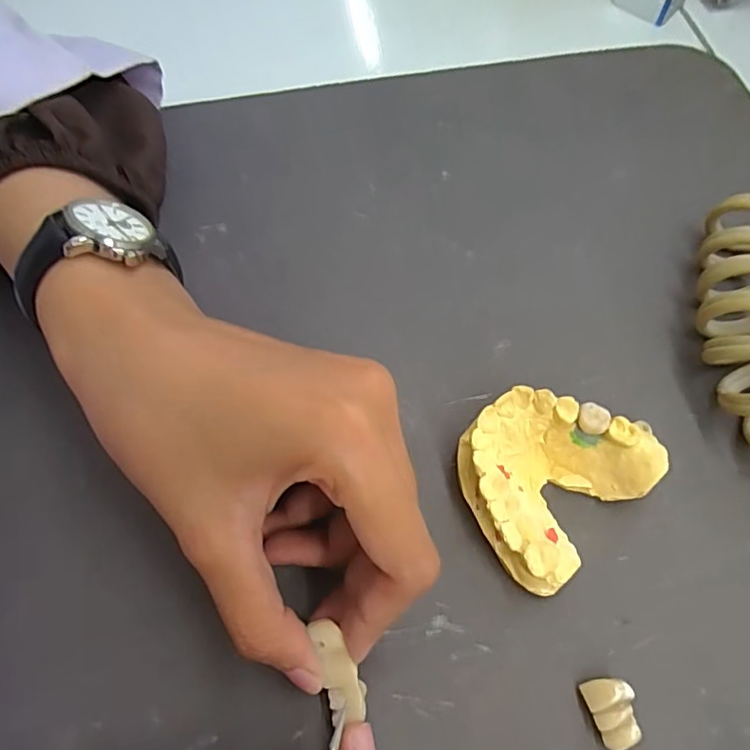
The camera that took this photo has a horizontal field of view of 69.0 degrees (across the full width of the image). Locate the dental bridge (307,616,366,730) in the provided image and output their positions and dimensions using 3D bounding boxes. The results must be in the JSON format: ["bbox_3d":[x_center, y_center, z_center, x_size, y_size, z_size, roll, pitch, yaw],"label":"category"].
[{"bbox_3d":[-0.012,0.091,0.167,0.012,0.006,0.029,-22,90,-9],"label":"dental bridge"}]

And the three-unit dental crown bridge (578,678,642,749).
[{"bbox_3d":[0.075,0.107,0.172,0.013,0.009,0.020,-16,67,-7],"label":"three-unit dental crown bridge"}]

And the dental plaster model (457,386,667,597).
[{"bbox_3d":[0.061,0.035,0.196,0.064,0.026,0.056,-40,72,-16],"label":"dental plaster model"}]

